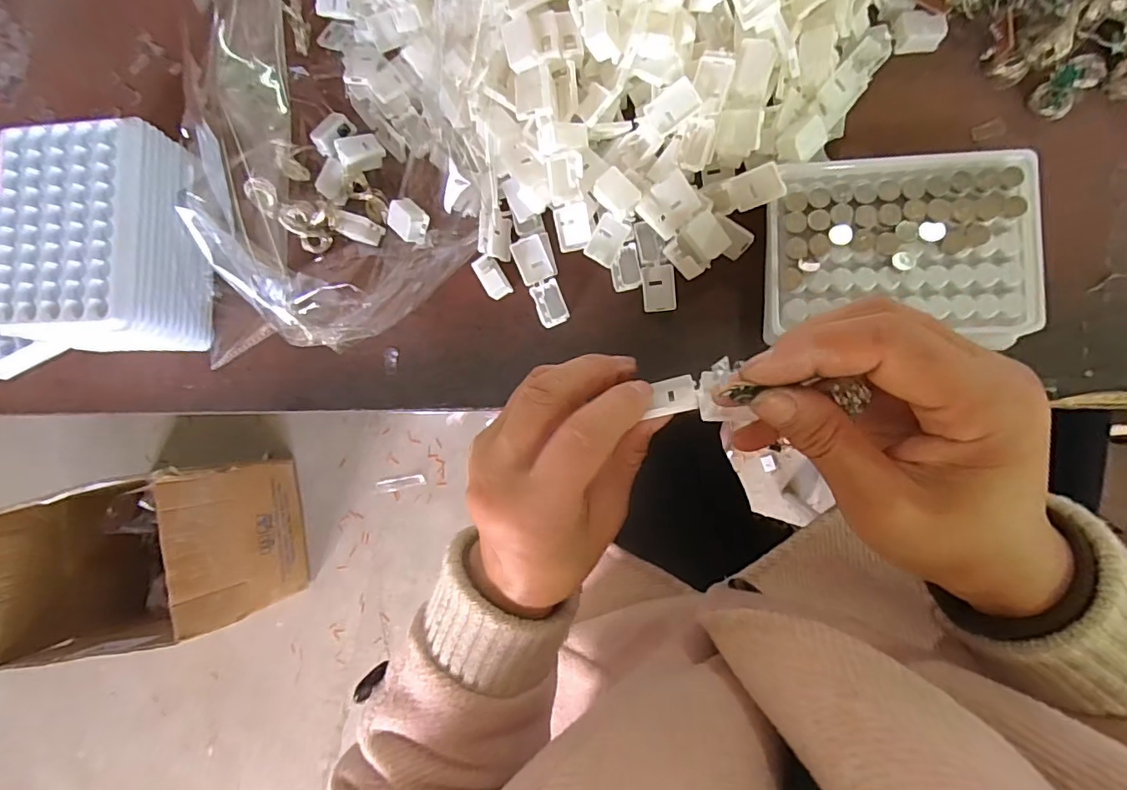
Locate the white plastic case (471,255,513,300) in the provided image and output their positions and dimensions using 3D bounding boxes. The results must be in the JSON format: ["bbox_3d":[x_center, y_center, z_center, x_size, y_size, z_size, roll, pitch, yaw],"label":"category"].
[{"bbox_3d":[-0.045,-0.074,0.341,0.014,0.015,0.026,-28,84,8],"label":"white plastic case"}]

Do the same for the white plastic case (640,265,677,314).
[{"bbox_3d":[0.058,-0.065,0.329,0.020,0.007,0.026,-5,87,10],"label":"white plastic case"}]

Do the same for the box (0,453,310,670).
[{"bbox_3d":[-0.754,0.295,1.013,0.398,0.296,0.274,-11,85,8],"label":"box"}]

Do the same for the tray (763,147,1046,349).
[{"bbox_3d":[0.180,-0.078,0.297,0.131,0.036,0.100,2,88,10],"label":"tray"}]

